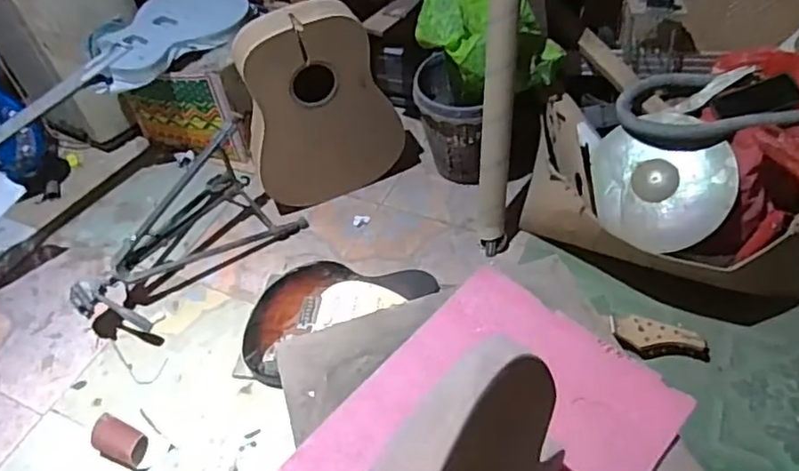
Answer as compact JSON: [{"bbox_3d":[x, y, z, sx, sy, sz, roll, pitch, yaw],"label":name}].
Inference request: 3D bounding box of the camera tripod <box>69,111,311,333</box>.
[{"bbox_3d":[-0.539,-0.031,1.442,0.527,0.248,0.295,-37,54,-24],"label":"camera tripod"}]

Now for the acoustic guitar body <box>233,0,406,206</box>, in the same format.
[{"bbox_3d":[-0.187,-0.296,1.478,0.374,0.503,0.140,-18,49,-9],"label":"acoustic guitar body"}]

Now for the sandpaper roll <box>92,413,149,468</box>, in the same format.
[{"bbox_3d":[-0.556,0.409,1.214,0.114,0.053,0.070,15,52,20],"label":"sandpaper roll"}]

